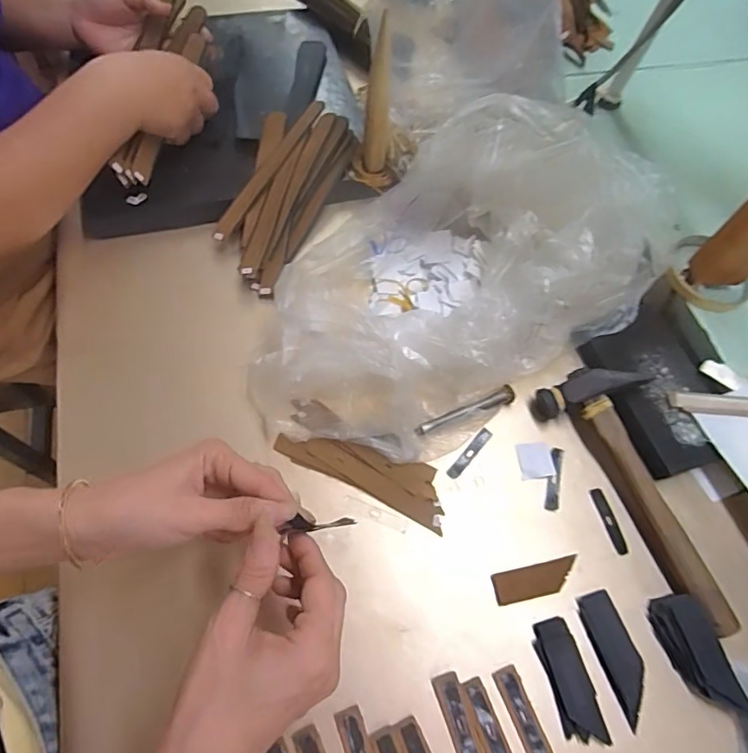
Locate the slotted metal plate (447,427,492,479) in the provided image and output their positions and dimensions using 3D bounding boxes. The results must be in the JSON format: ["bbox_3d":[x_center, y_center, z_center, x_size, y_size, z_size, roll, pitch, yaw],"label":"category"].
[{"bbox_3d":[0.080,0.064,0.423,0.010,0.004,0.053,40,69,14],"label":"slotted metal plate"}]

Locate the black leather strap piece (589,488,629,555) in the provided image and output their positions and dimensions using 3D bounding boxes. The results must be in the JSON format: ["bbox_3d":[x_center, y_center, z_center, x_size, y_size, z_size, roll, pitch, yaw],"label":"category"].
[{"bbox_3d":[0.190,0.116,0.410,0.012,0.005,0.052,-14,67,-10],"label":"black leather strap piece"}]

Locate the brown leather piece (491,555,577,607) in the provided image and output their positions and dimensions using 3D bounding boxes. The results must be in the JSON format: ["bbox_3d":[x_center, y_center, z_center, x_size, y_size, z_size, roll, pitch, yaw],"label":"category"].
[{"bbox_3d":[0.123,0.155,0.385,0.065,0.004,0.022,-10,64,-10],"label":"brown leather piece"}]

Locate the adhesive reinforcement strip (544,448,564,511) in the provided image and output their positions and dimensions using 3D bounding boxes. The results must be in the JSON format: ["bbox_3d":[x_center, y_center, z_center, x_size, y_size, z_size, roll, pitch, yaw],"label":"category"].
[{"bbox_3d":[0.149,0.084,0.419,0.012,0.004,0.052,15,65,3],"label":"adhesive reinforcement strip"}]

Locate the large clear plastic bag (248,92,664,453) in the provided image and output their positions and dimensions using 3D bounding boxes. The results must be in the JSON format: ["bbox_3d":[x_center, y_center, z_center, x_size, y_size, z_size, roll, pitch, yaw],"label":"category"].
[{"bbox_3d":[0.066,-0.100,0.442,0.394,0.100,0.238,-27,68,-17],"label":"large clear plastic bag"}]

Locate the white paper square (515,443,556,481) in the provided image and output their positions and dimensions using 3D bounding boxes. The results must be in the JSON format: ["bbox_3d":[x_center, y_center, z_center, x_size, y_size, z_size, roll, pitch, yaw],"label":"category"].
[{"bbox_3d":[0.135,0.070,0.425,0.028,0.004,0.030,-5,64,-8],"label":"white paper square"}]

